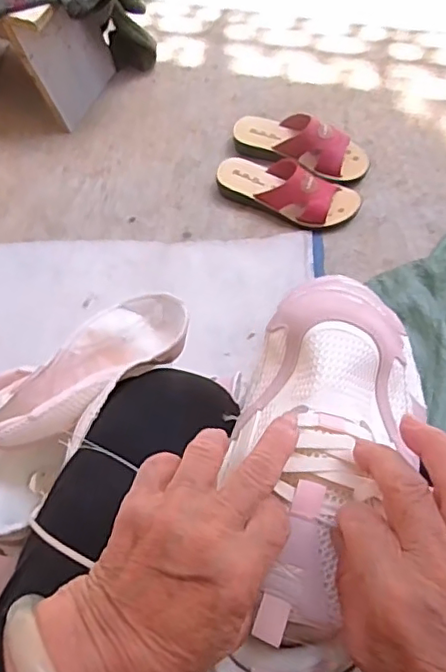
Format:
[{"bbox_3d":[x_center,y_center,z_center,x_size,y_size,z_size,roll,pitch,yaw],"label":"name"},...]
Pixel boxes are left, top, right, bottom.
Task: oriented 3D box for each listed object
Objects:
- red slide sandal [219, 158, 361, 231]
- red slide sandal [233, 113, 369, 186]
[{"bbox_3d":[0.096,-0.225,0.910,0.225,0.079,0.081,16,68,10],"label":"red slide sandal"},{"bbox_3d":[0.126,-0.314,0.953,0.223,0.080,0.087,25,70,14],"label":"red slide sandal"}]

